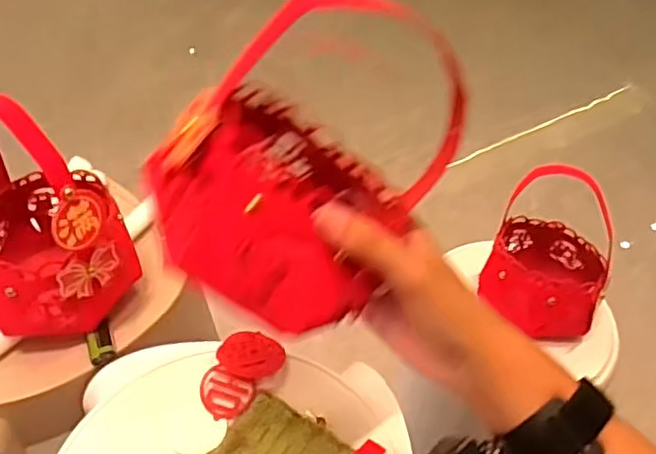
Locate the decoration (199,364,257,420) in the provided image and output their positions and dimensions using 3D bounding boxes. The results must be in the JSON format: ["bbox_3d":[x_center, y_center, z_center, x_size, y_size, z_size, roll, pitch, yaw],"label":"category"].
[{"bbox_3d":[-0.077,0.125,0.474,0.041,0.004,0.034,22,71,12],"label":"decoration"}]

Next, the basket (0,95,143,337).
[{"bbox_3d":[-0.219,-0.012,0.459,0.106,0.167,0.118,-32,56,-28],"label":"basket"}]

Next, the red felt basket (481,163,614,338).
[{"bbox_3d":[0.231,0.024,0.642,0.114,0.154,0.124,1,47,-1],"label":"red felt basket"}]

